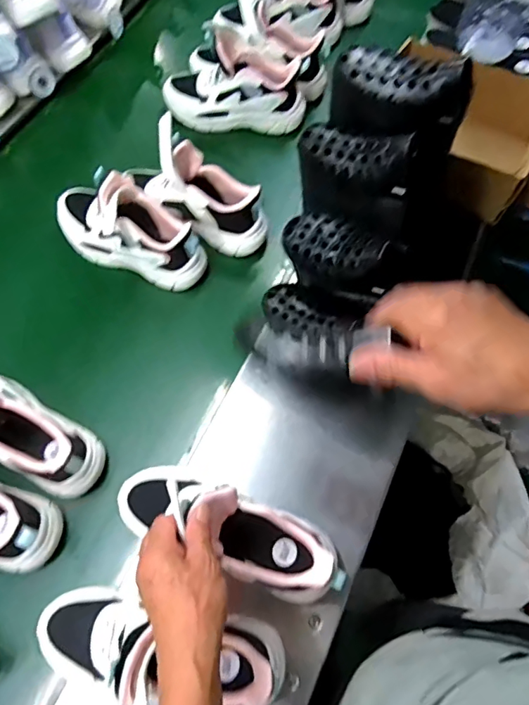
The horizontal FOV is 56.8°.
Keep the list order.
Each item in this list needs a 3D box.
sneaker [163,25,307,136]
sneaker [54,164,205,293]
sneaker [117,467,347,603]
[{"bbox_3d":[-0.050,-0.464,0.856,0.254,0.123,0.086,3,69,0],"label":"sneaker"},{"bbox_3d":[-0.203,-0.183,0.722,0.235,0.144,0.086,22,70,7],"label":"sneaker"},{"bbox_3d":[-0.042,0.178,0.503,0.248,0.141,0.078,21,70,14],"label":"sneaker"}]

